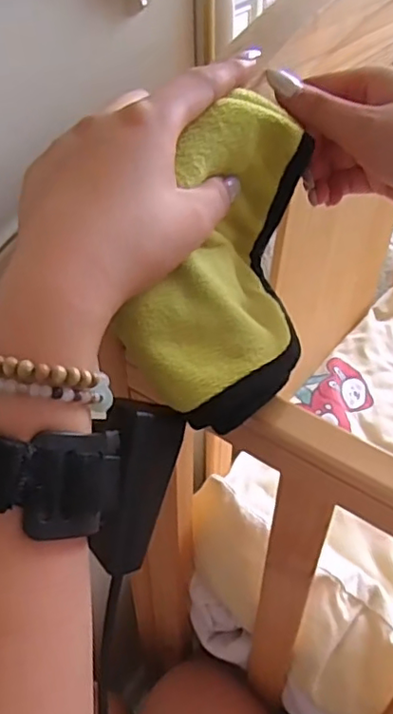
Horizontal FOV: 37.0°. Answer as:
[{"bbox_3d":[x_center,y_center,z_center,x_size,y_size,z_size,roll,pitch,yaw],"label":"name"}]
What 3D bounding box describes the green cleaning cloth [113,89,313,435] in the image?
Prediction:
[{"bbox_3d":[0.017,-0.040,0.278,0.066,0.085,0.149,9,69,11],"label":"green cleaning cloth"}]

